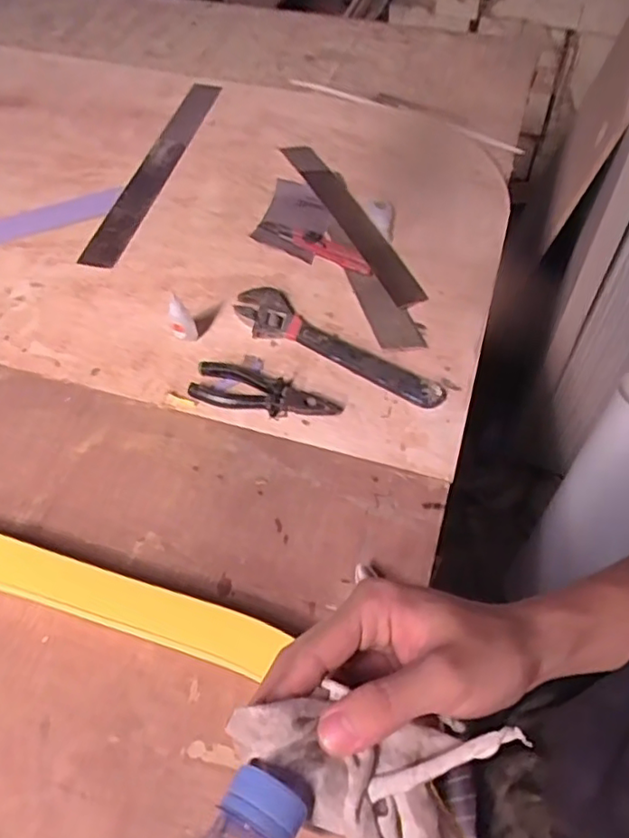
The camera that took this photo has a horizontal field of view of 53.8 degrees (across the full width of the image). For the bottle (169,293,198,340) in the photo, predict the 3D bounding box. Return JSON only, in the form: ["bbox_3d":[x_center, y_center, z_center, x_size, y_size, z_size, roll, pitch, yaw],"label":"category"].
[{"bbox_3d":[-0.166,-0.125,0.774,0.029,0.068,0.024,-17,56,-9],"label":"bottle"}]

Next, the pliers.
[{"bbox_3d":[-0.058,-0.033,0.744,0.178,0.019,0.056,14,58,8],"label":"pliers"}]

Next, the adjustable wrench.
[{"bbox_3d":[0.026,-0.088,0.780,0.291,0.020,0.067,31,62,18],"label":"adjustable wrench"}]

